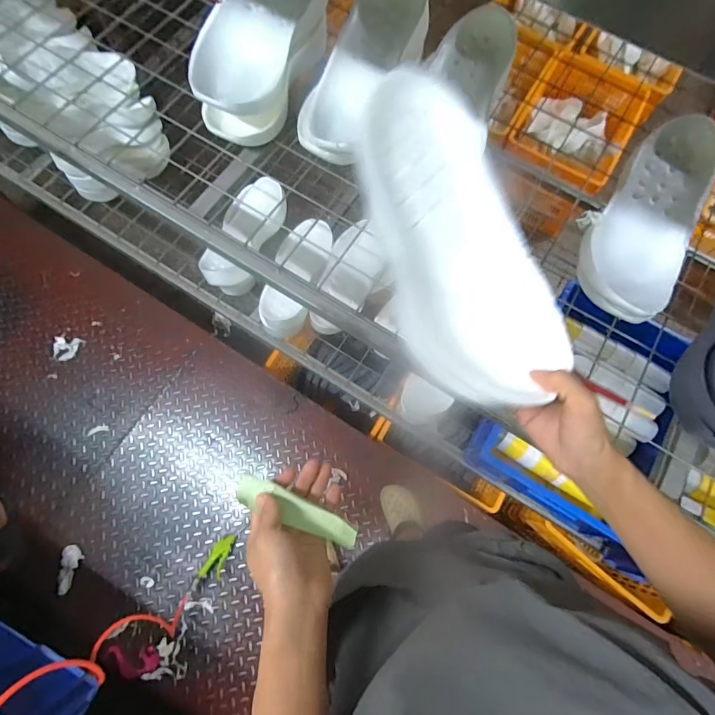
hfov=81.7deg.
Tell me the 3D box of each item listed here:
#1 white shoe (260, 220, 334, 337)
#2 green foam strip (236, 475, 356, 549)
[{"bbox_3d":[-0.142,-0.198,1.005,0.117,0.094,0.300,21,73,4],"label":"white shoe"},{"bbox_3d":[-0.060,0.154,0.408,0.127,0.009,0.028,27,73,0],"label":"green foam strip"}]

